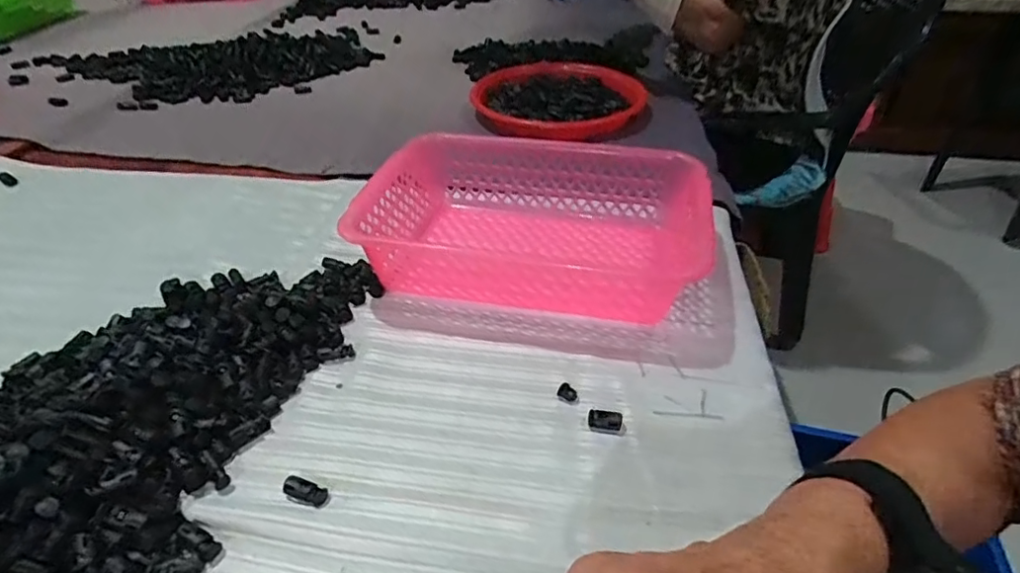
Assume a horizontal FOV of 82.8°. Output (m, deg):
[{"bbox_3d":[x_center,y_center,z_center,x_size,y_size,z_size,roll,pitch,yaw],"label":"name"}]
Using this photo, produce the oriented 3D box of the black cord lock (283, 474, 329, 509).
[{"bbox_3d":[-0.127,0.128,0.362,0.029,0.006,0.014,23,45,7],"label":"black cord lock"}]

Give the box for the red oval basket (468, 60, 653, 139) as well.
[{"bbox_3d":[0.050,-0.232,0.712,0.216,0.051,0.114,28,47,28],"label":"red oval basket"}]

